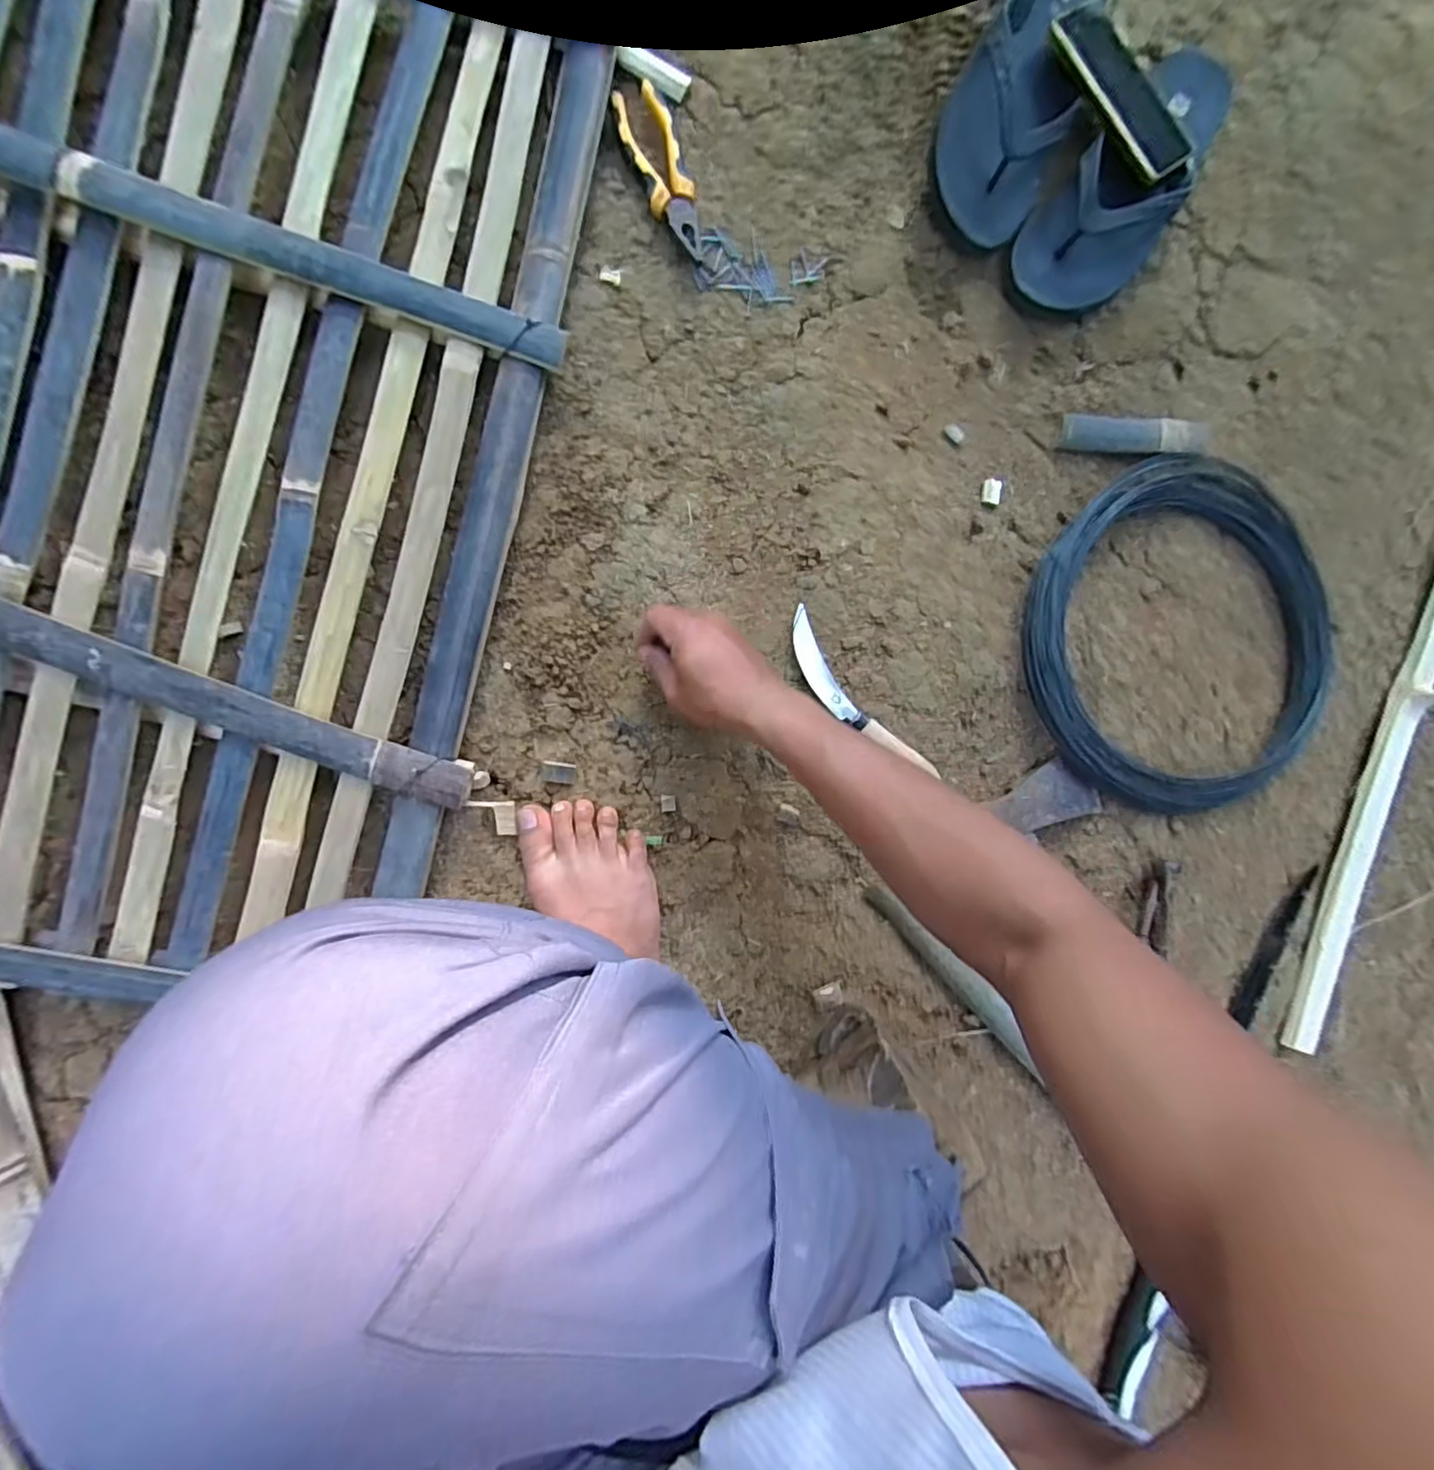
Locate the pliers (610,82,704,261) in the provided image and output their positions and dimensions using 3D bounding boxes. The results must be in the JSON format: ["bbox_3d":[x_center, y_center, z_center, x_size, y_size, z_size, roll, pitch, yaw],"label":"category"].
[{"bbox_3d":[-0.046,-0.491,0.566,0.044,0.025,0.147,-25,92,-7],"label":"pliers"}]

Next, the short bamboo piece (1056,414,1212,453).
[{"bbox_3d":[0.411,-0.293,0.628,0.141,0.024,0.030,3,89,-7],"label":"short bamboo piece"}]

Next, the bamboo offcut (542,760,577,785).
[{"bbox_3d":[-0.140,0.033,0.568,0.029,0.005,0.019,7,88,-7],"label":"bamboo offcut"}]

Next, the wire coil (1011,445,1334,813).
[{"bbox_3d":[0.449,-0.095,0.615,0.329,0.031,0.331,0,89,-7],"label":"wire coil"}]

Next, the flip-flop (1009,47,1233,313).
[{"bbox_3d":[0.387,-0.510,0.597,0.107,0.059,0.268,40,85,-6],"label":"flip-flop"}]

